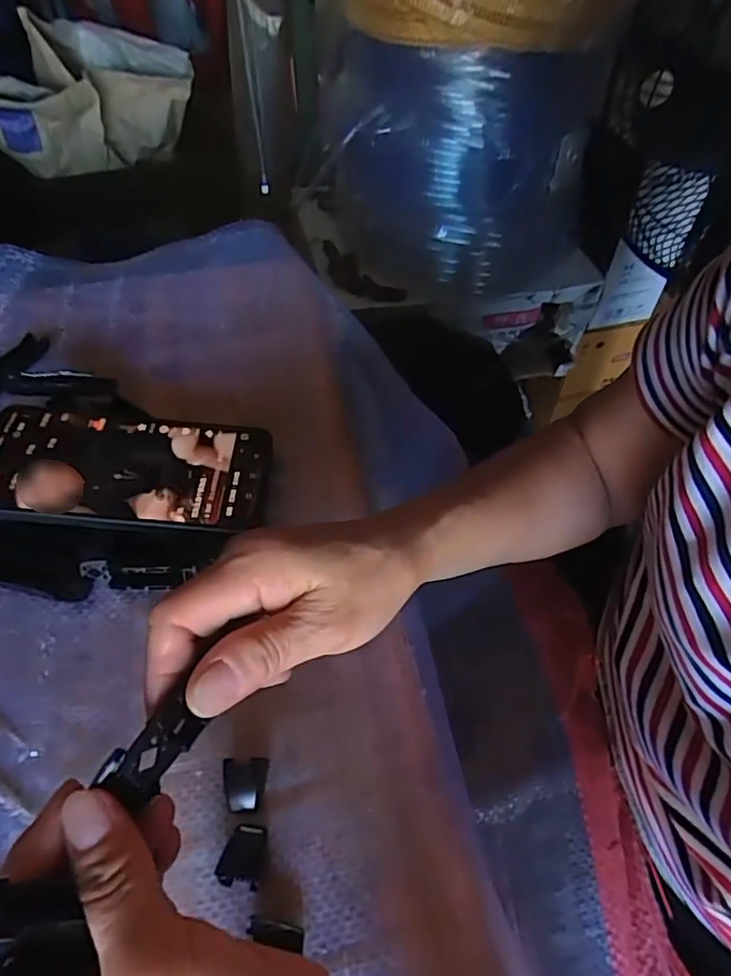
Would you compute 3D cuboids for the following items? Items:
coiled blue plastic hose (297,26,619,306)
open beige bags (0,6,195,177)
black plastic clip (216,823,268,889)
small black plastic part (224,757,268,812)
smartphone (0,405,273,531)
[{"bbox_3d":[0.099,-0.499,0.859,0.346,0.298,0.336,-15,55,-10],"label":"coiled blue plastic hose"},{"bbox_3d":[-0.444,-0.612,0.956,0.346,0.168,0.154,-38,62,-24],"label":"open beige bags"},{"bbox_3d":[-0.052,0.155,0.251,0.016,0.010,0.023,6,54,3],"label":"black plastic clip"},{"bbox_3d":[-0.055,0.135,0.270,0.020,0.004,0.022,0,54,-2],"label":"small black plastic part"},{"bbox_3d":[-0.141,-0.013,0.349,0.162,0.007,0.077,4,54,-6],"label":"smartphone"}]

